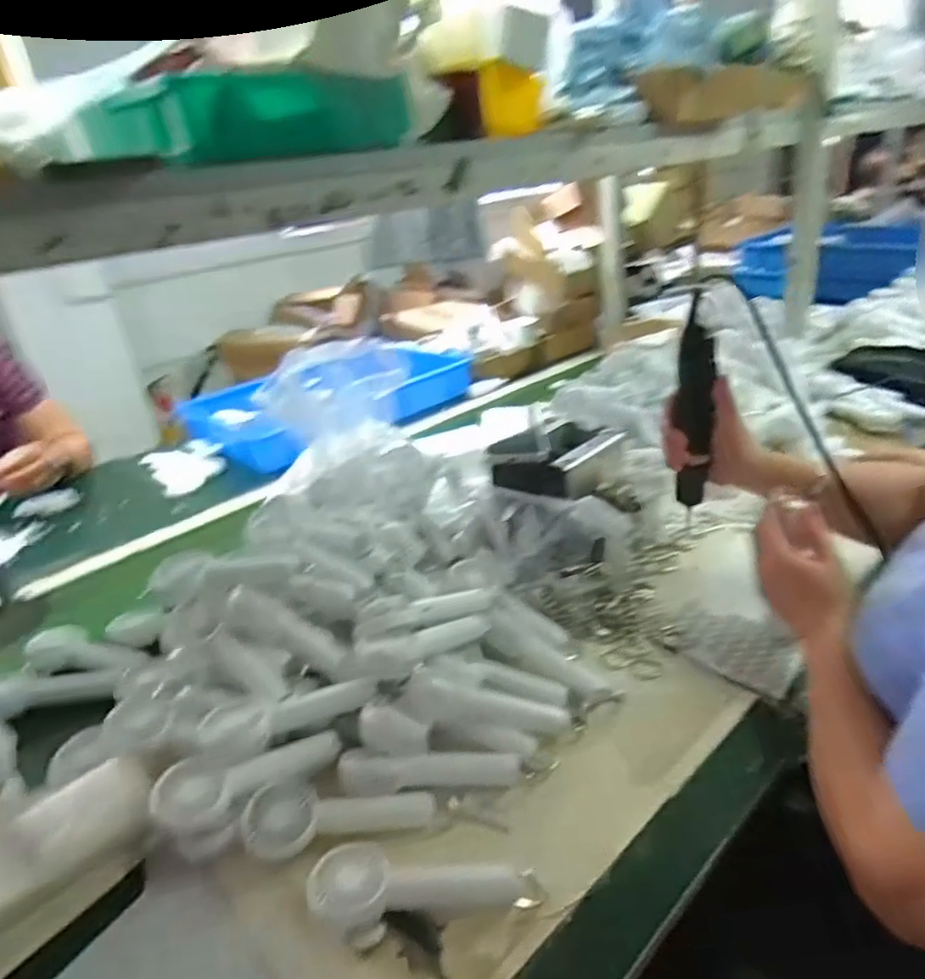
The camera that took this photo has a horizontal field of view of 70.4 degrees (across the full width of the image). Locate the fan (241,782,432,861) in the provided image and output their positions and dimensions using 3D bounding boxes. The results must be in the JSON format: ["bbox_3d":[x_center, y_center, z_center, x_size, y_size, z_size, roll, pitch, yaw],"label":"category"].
[{"bbox_3d":[-0.098,0.258,0.533,0.146,0.029,0.055,-9,27,-5],"label":"fan"}]

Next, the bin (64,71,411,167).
[{"bbox_3d":[-0.194,-0.343,0.616,0.257,0.061,0.142,-28,34,-35],"label":"bin"}]

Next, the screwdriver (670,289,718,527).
[{"bbox_3d":[0.251,-0.081,0.708,0.040,0.237,0.031,6,30,23],"label":"screwdriver"}]

